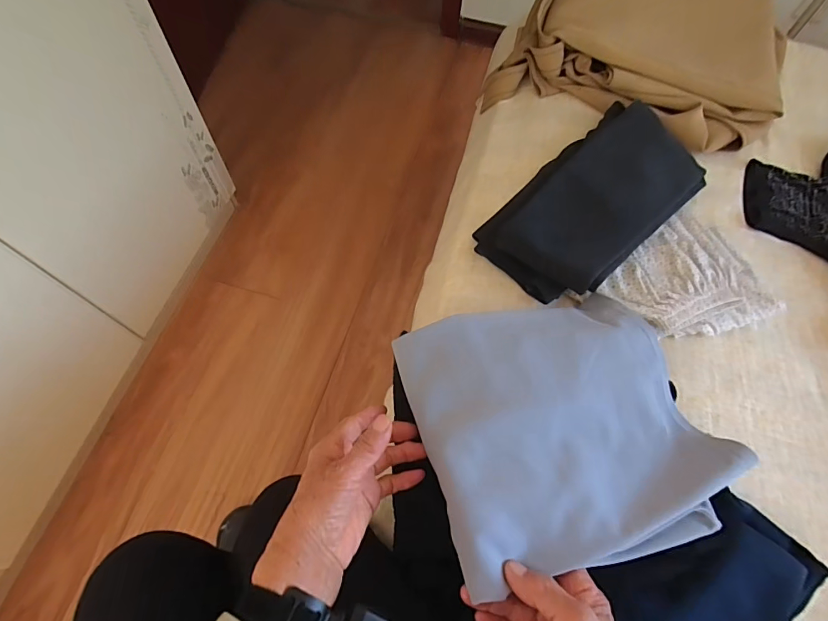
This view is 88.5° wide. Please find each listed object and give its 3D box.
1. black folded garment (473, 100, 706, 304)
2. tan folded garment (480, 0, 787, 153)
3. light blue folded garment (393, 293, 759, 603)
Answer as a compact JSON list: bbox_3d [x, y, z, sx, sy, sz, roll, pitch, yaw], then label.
[{"bbox_3d":[0.245,-0.152,0.572,0.315,0.074,0.168,-39,73,-18],"label":"black folded garment"},{"bbox_3d":[0.373,-0.421,0.692,0.450,0.117,0.300,13,65,3],"label":"tan folded garment"},{"bbox_3d":[0.147,0.105,0.422,0.276,0.040,0.245,-13,66,-9],"label":"light blue folded garment"}]

